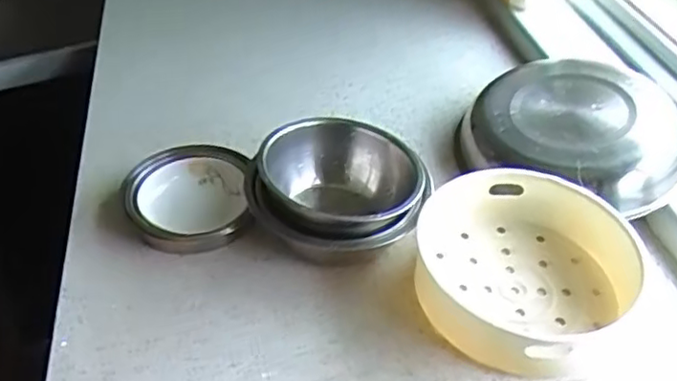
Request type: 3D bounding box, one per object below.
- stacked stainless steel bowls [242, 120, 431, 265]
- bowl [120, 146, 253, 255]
[{"bbox_3d":[-0.001,0.005,0.617,0.160,0.075,0.146,2,43,-1],"label":"stacked stainless steel bowls"},{"bbox_3d":[-0.150,0.007,0.644,0.119,0.040,0.122,-2,43,-5],"label":"bowl"}]

